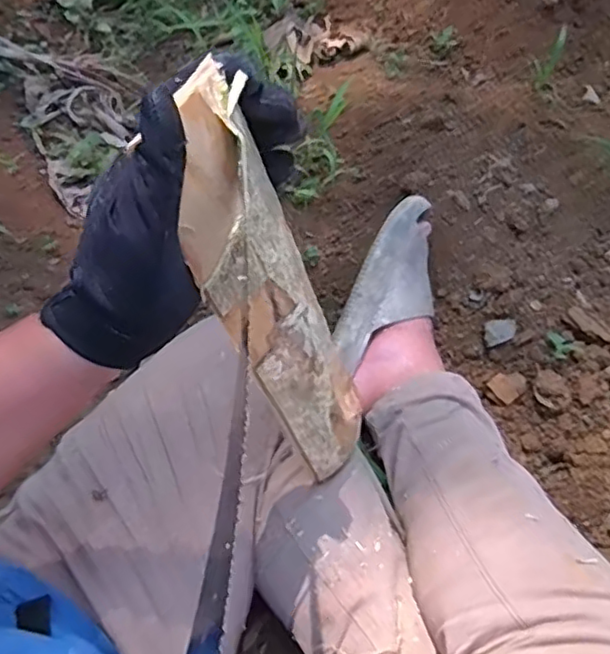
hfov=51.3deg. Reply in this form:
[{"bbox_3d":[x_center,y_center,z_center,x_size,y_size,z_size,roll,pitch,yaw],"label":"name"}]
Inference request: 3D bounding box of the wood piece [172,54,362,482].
[{"bbox_3d":[-0.018,-0.005,0.463,0.082,0.362,0.034,-39,49,-15],"label":"wood piece"}]

